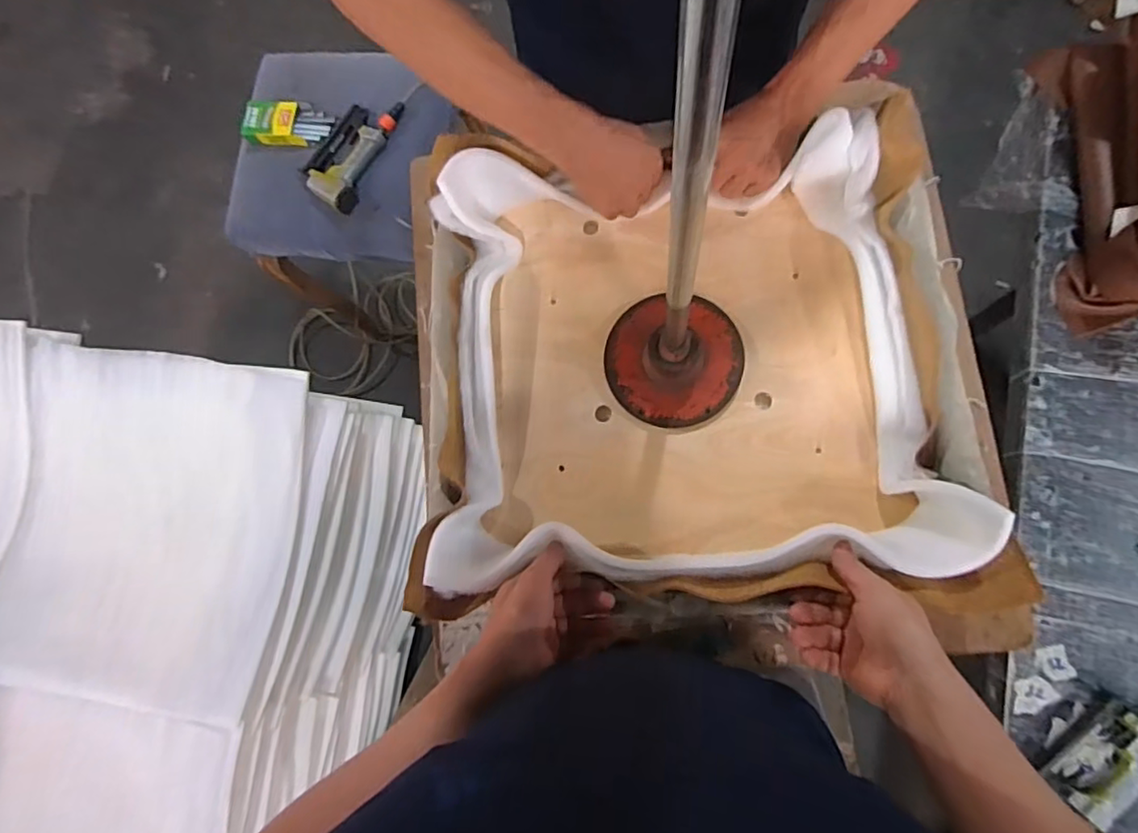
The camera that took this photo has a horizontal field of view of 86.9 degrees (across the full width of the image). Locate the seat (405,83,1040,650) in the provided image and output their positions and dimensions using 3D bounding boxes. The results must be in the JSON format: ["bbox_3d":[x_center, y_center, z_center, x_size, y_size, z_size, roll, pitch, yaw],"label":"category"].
[{"bbox_3d":[0.129,-0.059,0.616,0.563,0.131,0.454,-3,88,8],"label":"seat"}]

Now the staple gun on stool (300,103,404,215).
[{"bbox_3d":[-0.438,-0.532,1.181,0.126,0.044,0.236,27,85,12],"label":"staple gun on stool"}]

